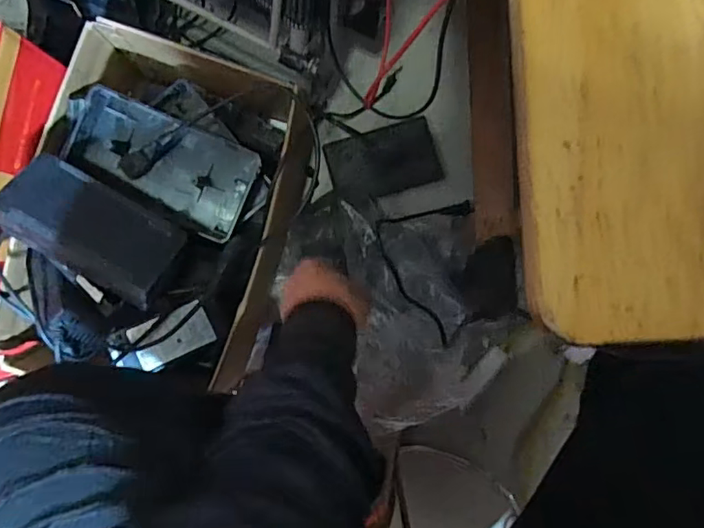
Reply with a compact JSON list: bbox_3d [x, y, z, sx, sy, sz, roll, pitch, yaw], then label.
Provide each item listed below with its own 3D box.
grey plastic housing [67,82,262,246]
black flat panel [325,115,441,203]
[{"bbox_3d":[-0.215,-0.113,0.611,0.204,0.045,0.107,25,89,1],"label":"grey plastic housing"},{"bbox_3d":[0.045,-0.147,0.794,0.153,0.011,0.092,-15,106,8],"label":"black flat panel"}]

